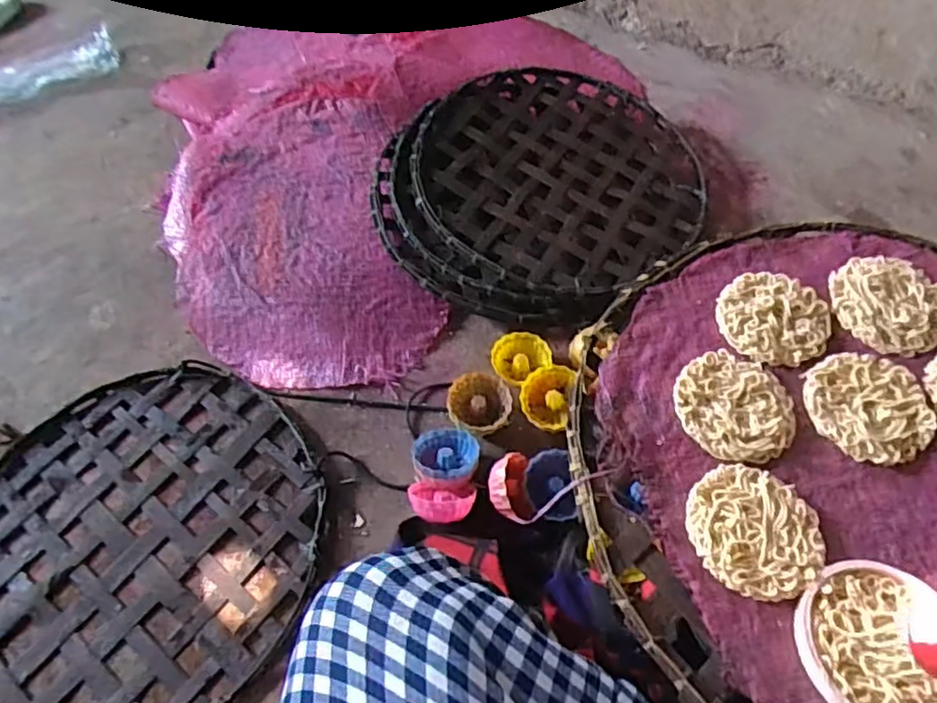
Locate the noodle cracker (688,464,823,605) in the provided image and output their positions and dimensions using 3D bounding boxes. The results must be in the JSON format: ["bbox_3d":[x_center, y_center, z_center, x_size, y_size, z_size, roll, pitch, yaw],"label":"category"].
[{"bbox_3d":[0.169,0.103,0.378,0.072,0.009,0.076,-1,56,1],"label":"noodle cracker"}]

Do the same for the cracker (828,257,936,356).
[{"bbox_3d":[0.303,-0.035,0.463,0.073,0.016,0.076,-1,56,1],"label":"cracker"}]

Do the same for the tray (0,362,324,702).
[{"bbox_3d":[-0.307,0.172,0.607,0.329,0.029,0.352,-7,56,-3],"label":"tray"}]

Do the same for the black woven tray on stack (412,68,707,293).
[{"bbox_3d":[0.112,-0.224,0.793,0.345,0.056,0.334,-32,60,-18],"label":"black woven tray on stack"}]

